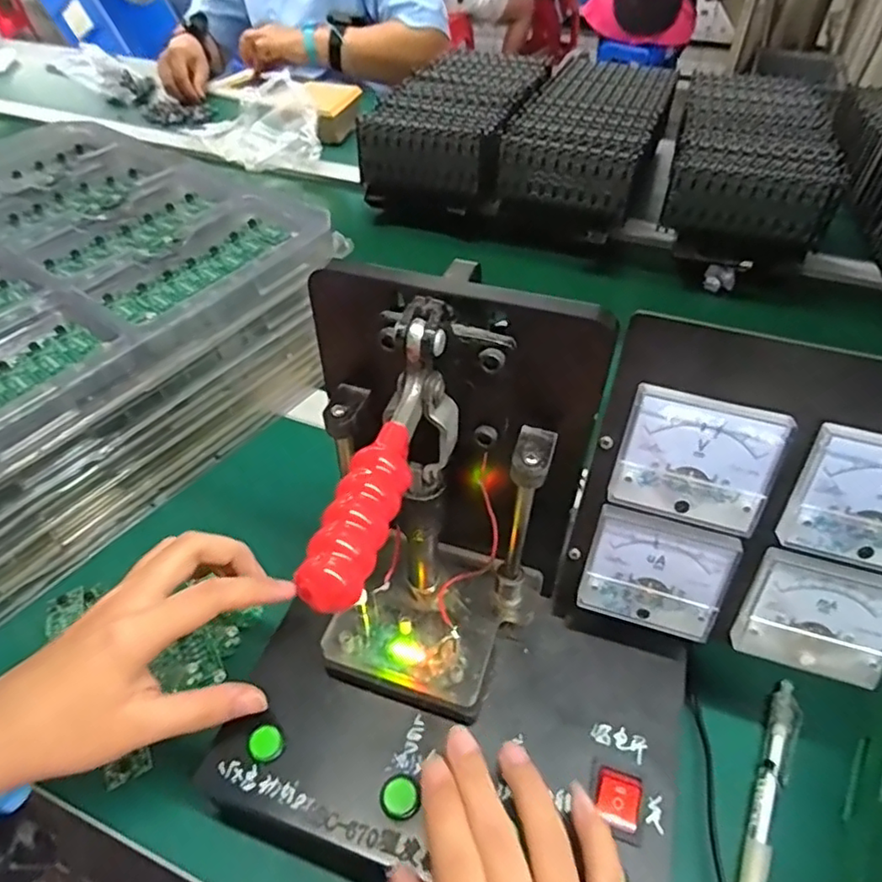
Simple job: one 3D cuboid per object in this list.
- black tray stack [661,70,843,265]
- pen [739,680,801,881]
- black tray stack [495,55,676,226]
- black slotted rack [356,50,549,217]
[{"bbox_3d":[0.395,-0.372,0.785,0.171,0.088,0.380,14,48,13],"label":"black tray stack"},{"bbox_3d":[0.172,0.191,0.316,0.015,0.011,0.144,24,50,21],"label":"pen"},{"bbox_3d":[0.204,-0.419,0.816,0.165,0.076,0.341,17,48,15],"label":"black tray stack"},{"bbox_3d":[0.033,-0.452,0.850,0.174,0.081,0.331,15,48,14],"label":"black slotted rack"}]

